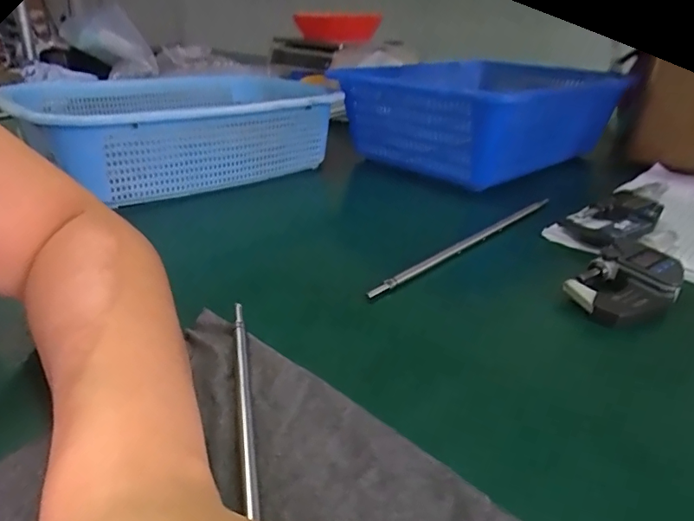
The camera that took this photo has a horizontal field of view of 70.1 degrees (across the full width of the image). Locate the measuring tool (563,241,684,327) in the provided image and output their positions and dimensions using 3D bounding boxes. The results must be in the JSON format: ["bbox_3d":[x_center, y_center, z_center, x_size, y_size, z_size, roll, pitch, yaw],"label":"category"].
[{"bbox_3d":[0.188,0.013,0.332,0.056,0.025,0.091,24,35,37],"label":"measuring tool"}]

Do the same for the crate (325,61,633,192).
[{"bbox_3d":[0.183,-0.190,0.650,0.395,0.123,0.240,-20,34,-35],"label":"crate"}]

